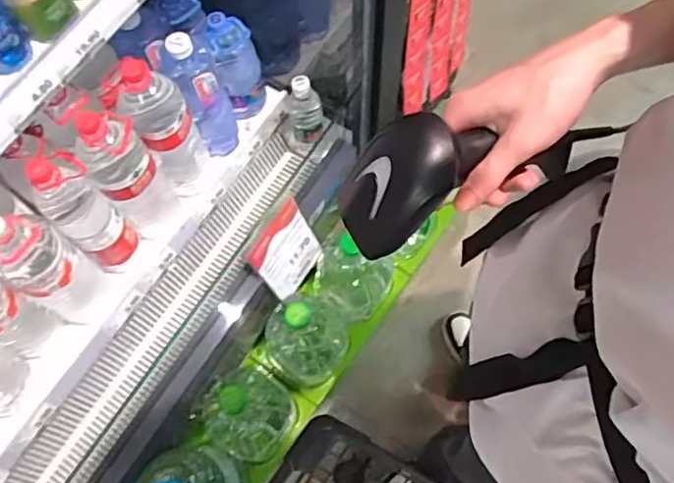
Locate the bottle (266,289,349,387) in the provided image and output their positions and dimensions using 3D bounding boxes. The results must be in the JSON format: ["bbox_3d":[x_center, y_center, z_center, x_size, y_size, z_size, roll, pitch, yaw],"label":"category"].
[{"bbox_3d":[-0.059,0.197,1.225,0.142,0.299,0.165,22,70,8],"label":"bottle"}]

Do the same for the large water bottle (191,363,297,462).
[{"bbox_3d":[-0.186,0.323,1.161,0.183,0.271,0.172,0,68,0],"label":"large water bottle"}]

